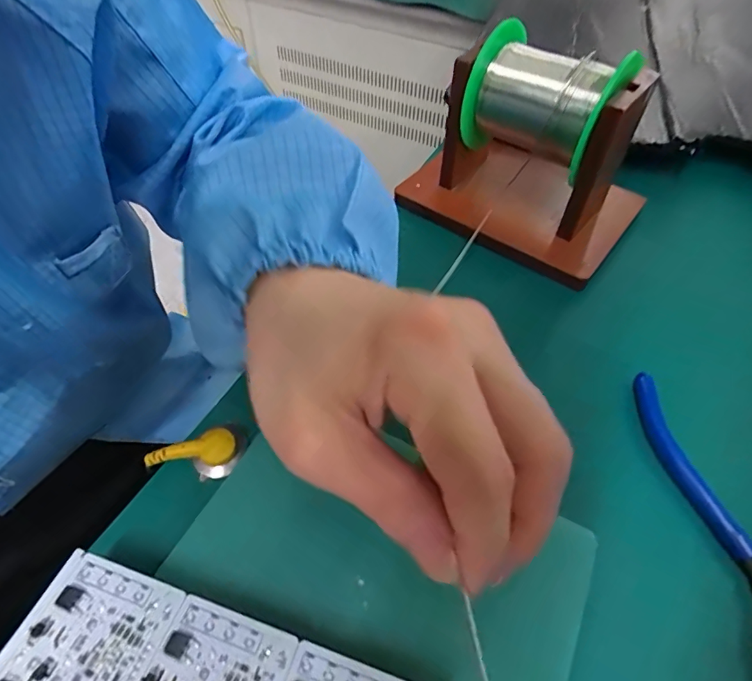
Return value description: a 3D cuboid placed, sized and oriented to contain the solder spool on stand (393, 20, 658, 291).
[{"bbox_3d":[0.093,-0.118,0.282,0.136,0.100,0.098,33,59,23],"label":"solder spool on stand"}]

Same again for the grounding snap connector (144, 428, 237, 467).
[{"bbox_3d":[-0.079,0.052,0.203,0.037,0.007,0.018,-22,83,-6],"label":"grounding snap connector"}]

